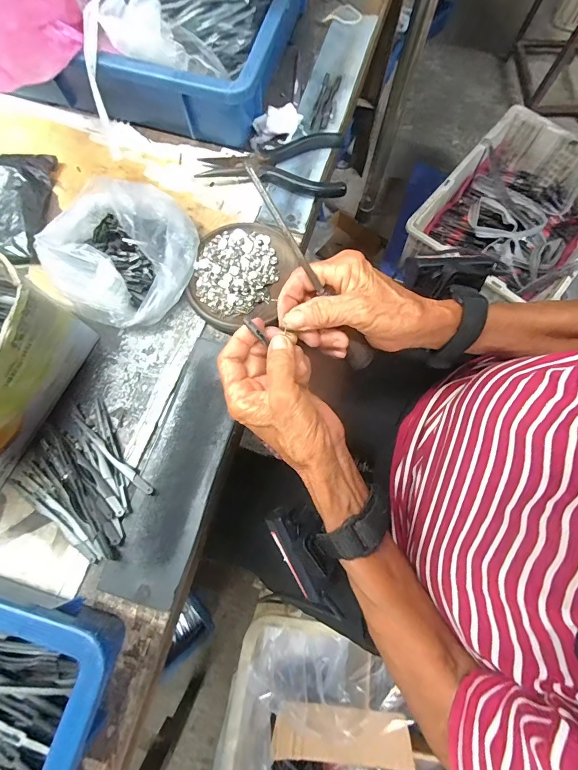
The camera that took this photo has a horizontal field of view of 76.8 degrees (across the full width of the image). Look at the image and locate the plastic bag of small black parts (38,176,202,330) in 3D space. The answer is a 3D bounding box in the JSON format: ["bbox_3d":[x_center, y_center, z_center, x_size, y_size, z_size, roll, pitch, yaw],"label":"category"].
[{"bbox_3d":[-0.145,-0.119,0.332,0.111,0.054,0.129,26,75,7],"label":"plastic bag of small black parts"}]

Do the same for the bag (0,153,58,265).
[{"bbox_3d":[-0.294,-0.183,0.370,0.088,0.026,0.129,-2,74,-1],"label":"bag"}]

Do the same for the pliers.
[{"bbox_3d":[-0.014,-0.240,0.385,0.153,0.019,0.079,12,74,3],"label":"pliers"}]

